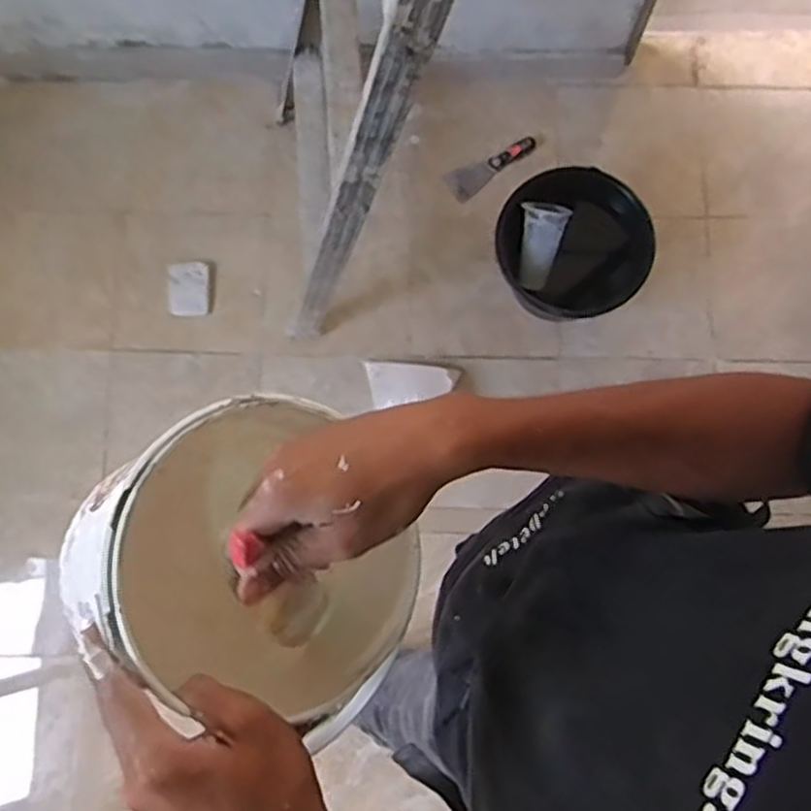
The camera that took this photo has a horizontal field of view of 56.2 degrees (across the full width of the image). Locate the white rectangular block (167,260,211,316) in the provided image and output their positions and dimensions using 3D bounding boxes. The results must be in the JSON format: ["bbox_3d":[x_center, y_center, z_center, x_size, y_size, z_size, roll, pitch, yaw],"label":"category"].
[{"bbox_3d":[-0.424,-0.229,1.493,0.077,0.010,0.110,-6,80,1],"label":"white rectangular block"}]

